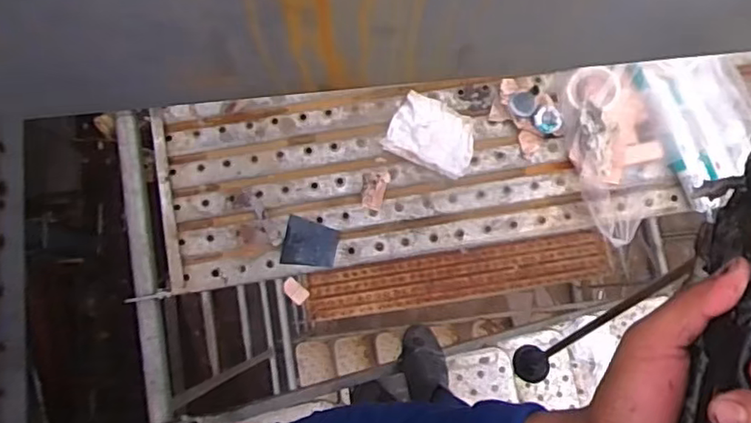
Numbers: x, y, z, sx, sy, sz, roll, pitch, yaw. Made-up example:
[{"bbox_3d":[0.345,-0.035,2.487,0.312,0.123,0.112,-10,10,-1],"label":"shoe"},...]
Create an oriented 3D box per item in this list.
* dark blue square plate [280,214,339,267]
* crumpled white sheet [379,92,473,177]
[{"bbox_3d":[-0.121,0.060,1.092,0.097,0.011,0.086,11,83,-5],"label":"dark blue square plate"},{"bbox_3d":[0.110,-0.145,1.099,0.161,0.015,0.126,23,82,3],"label":"crumpled white sheet"}]

